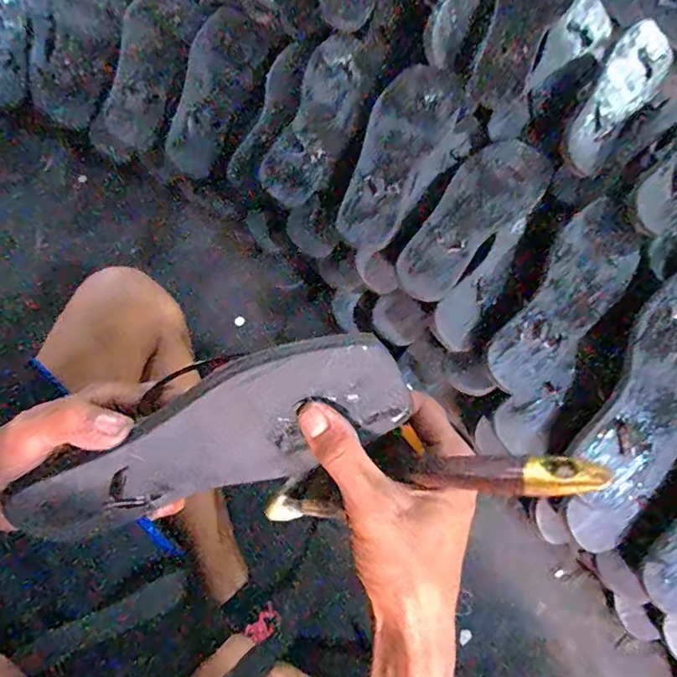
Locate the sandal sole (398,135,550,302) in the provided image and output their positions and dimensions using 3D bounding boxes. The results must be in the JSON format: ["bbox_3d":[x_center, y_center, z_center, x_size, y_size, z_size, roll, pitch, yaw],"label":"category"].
[{"bbox_3d":[0.149,-0.137,0.549,0.085,0.021,0.226,38,74,12],"label":"sandal sole"}]

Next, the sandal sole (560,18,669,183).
[{"bbox_3d":[0.329,-0.289,0.589,0.062,0.034,0.235,34,73,11],"label":"sandal sole"}]

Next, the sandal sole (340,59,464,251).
[{"bbox_3d":[0.064,-0.214,0.580,0.086,0.028,0.230,29,78,1],"label":"sandal sole"}]

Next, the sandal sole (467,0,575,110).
[{"bbox_3d":[0.228,-0.390,0.611,0.081,0.013,0.247,25,87,8],"label":"sandal sole"}]

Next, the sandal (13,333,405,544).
[{"bbox_3d":[-0.075,0.043,0.290,0.216,0.087,0.051,-18,38,-2],"label":"sandal"}]

